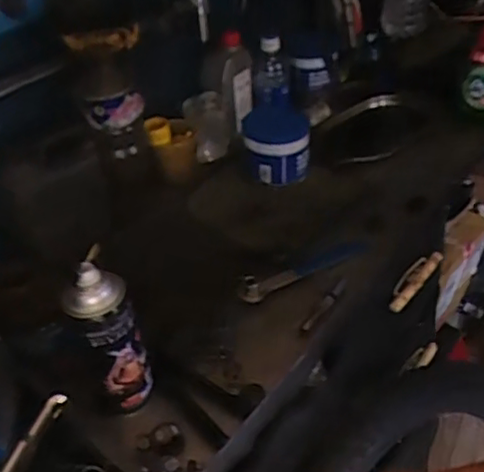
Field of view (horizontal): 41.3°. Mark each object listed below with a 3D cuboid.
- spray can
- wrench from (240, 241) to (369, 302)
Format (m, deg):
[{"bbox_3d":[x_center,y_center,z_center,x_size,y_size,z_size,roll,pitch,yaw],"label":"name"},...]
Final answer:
[{"bbox_3d":[-0.136,0.095,0.652,0.058,0.174,0.054,-5,39,4],"label":"spray can"},{"bbox_3d":[0.081,0.036,0.829,0.189,0.022,0.033,-24,42,-19],"label":"wrench"}]

